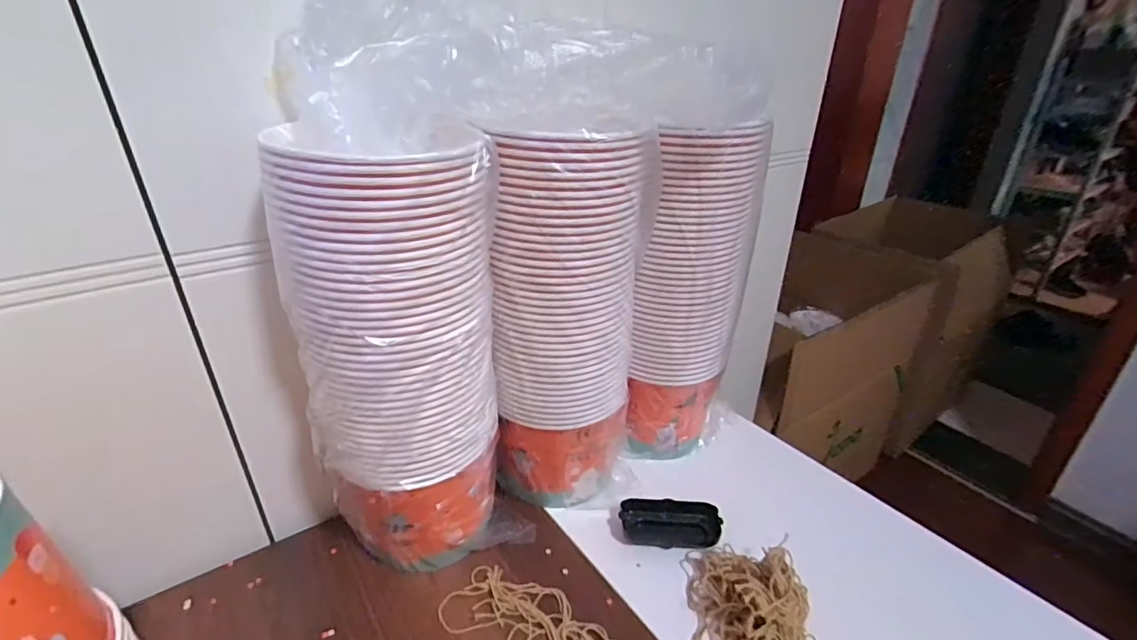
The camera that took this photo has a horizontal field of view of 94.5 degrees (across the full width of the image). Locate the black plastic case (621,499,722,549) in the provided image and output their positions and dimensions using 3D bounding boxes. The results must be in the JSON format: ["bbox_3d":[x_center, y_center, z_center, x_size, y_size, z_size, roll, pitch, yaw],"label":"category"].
[{"bbox_3d":[0.115,0.230,0.601,0.109,0.028,0.050,4,28,5],"label":"black plastic case"}]

